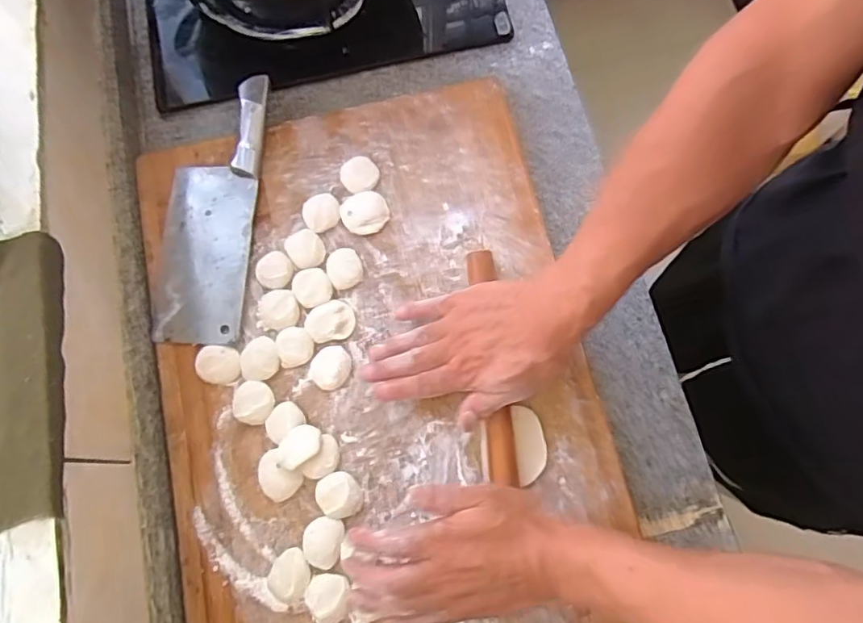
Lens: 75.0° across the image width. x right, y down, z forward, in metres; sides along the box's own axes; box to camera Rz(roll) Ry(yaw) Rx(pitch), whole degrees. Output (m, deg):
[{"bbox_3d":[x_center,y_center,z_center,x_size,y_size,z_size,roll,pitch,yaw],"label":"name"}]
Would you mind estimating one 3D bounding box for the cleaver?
[{"bbox_3d":[-0.223,-0.106,0.564,0.090,0.017,0.274,2,75,1],"label":"cleaver"}]

